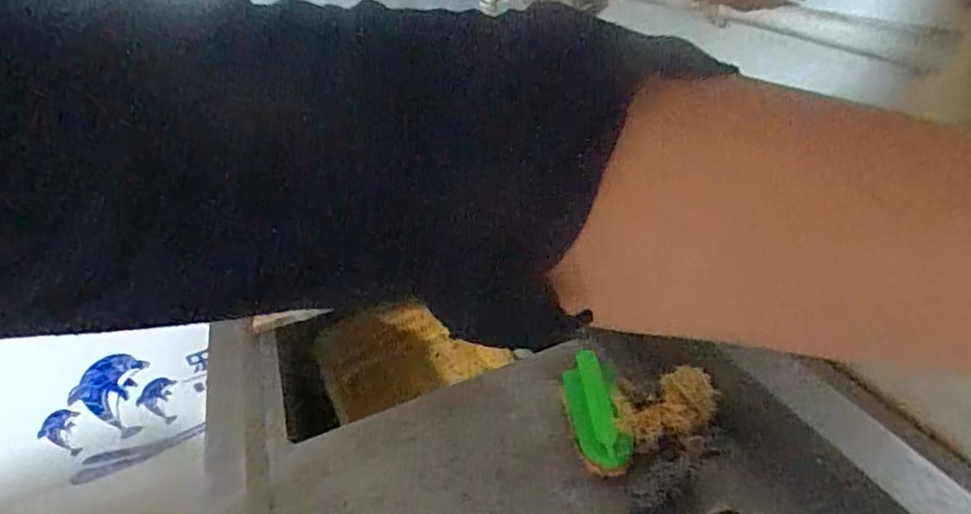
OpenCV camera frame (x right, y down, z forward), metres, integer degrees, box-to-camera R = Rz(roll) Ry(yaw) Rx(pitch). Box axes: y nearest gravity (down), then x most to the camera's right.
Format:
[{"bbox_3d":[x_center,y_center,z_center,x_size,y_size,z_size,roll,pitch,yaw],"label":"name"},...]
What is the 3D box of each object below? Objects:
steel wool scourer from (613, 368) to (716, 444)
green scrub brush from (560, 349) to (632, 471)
[{"bbox_3d":[0.188,0.154,0.651,0.104,0.044,0.067,-8,33,5],"label":"steel wool scourer"},{"bbox_3d":[0.122,0.170,0.686,0.052,0.066,0.142,-10,32,0],"label":"green scrub brush"}]

